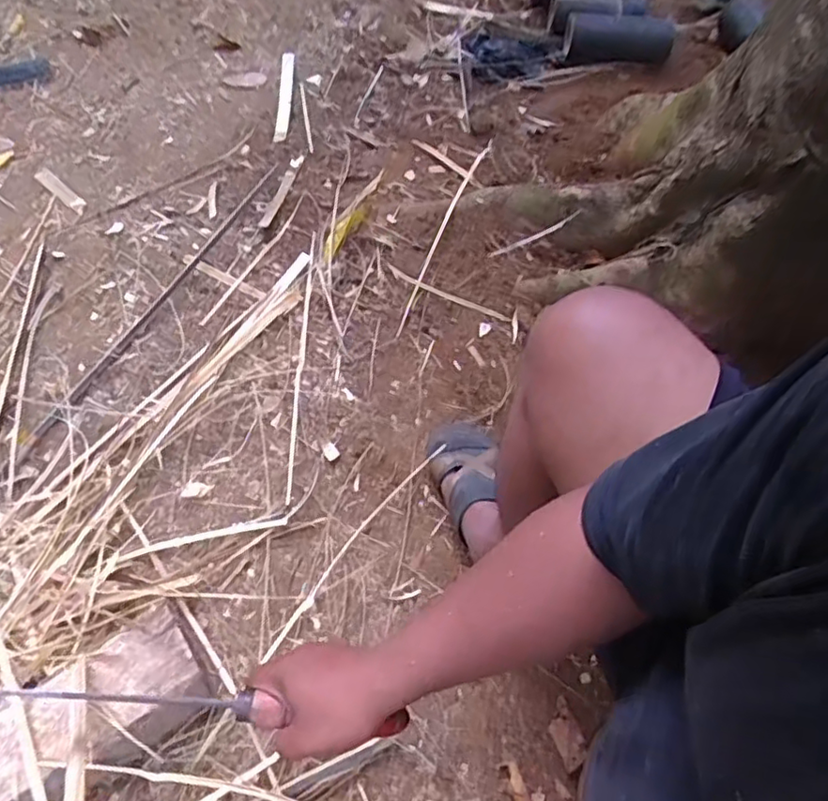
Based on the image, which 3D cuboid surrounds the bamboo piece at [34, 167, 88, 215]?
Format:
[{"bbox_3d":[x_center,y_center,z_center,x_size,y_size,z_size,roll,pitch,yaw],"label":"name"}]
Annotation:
[{"bbox_3d":[-0.676,-0.404,1.215,0.141,0.019,0.030,37,69,17],"label":"bamboo piece"}]

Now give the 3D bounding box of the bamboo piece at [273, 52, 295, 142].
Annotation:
[{"bbox_3d":[-0.284,-0.665,1.395,0.028,0.022,0.218,3,78,2],"label":"bamboo piece"}]

